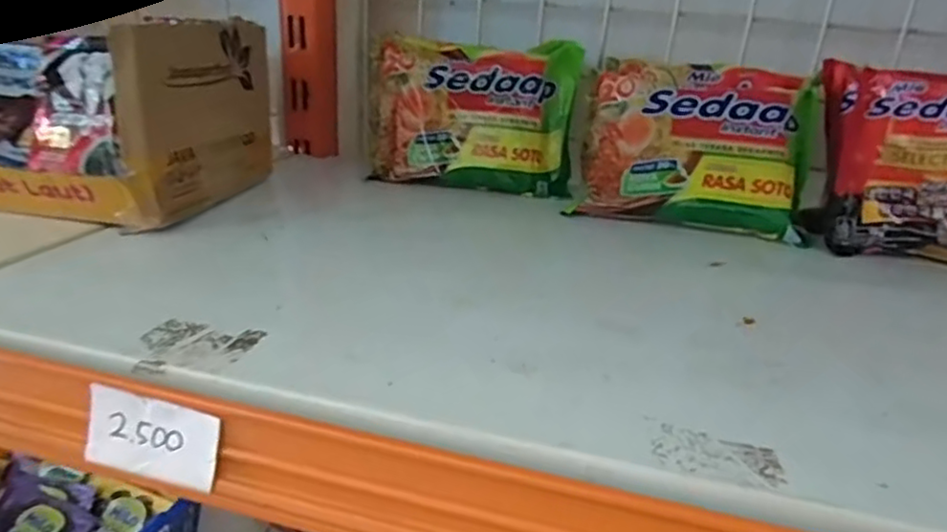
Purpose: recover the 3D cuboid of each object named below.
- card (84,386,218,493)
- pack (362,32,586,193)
[{"bbox_3d":[-0.113,0.060,0.227,0.053,0.027,0.004,11,1,13],"label":"card"},{"bbox_3d":[-0.002,-0.114,0.485,0.151,0.115,0.034,4,0,9],"label":"pack"}]

